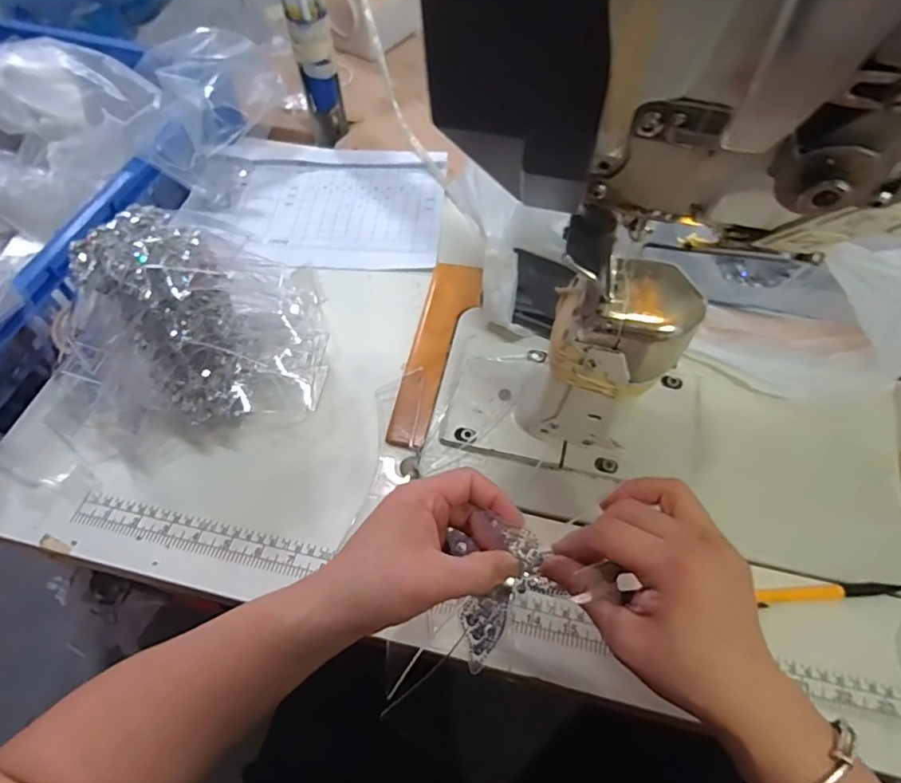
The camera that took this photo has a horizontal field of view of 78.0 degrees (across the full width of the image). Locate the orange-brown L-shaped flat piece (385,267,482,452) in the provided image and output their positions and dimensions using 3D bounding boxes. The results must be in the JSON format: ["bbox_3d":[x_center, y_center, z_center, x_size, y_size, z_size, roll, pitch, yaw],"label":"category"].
[{"bbox_3d":[-0.013,-0.038,0.504,0.050,0.006,0.188,10,65,16],"label":"orange-brown L-shaped flat piece"}]

